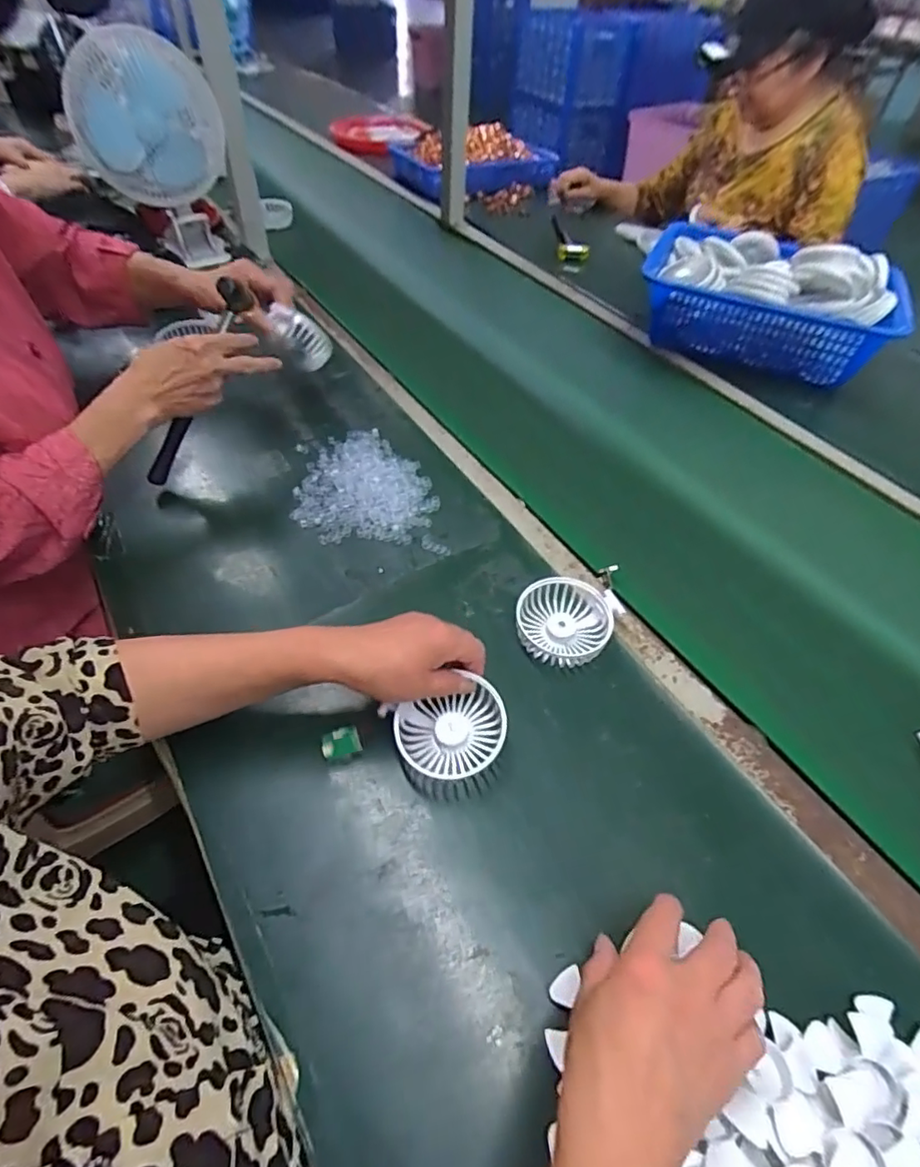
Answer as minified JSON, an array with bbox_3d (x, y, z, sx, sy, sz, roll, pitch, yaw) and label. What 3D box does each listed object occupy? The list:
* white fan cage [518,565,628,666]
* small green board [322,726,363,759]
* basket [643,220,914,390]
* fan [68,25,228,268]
[{"bbox_3d":[0.119,0.030,0.572,0.129,0.031,0.084,-20,54,-18],"label":"white fan cage"},{"bbox_3d":[-0.099,0.133,0.484,0.031,0.004,0.022,-9,78,-12],"label":"small green board"},{"bbox_3d":[0.495,-0.466,0.936,0.372,0.145,0.245,19,52,14],"label":"basket"},{"bbox_3d":[-0.522,-0.746,0.992,0.224,0.288,0.223,-16,53,-16],"label":"fan"}]

